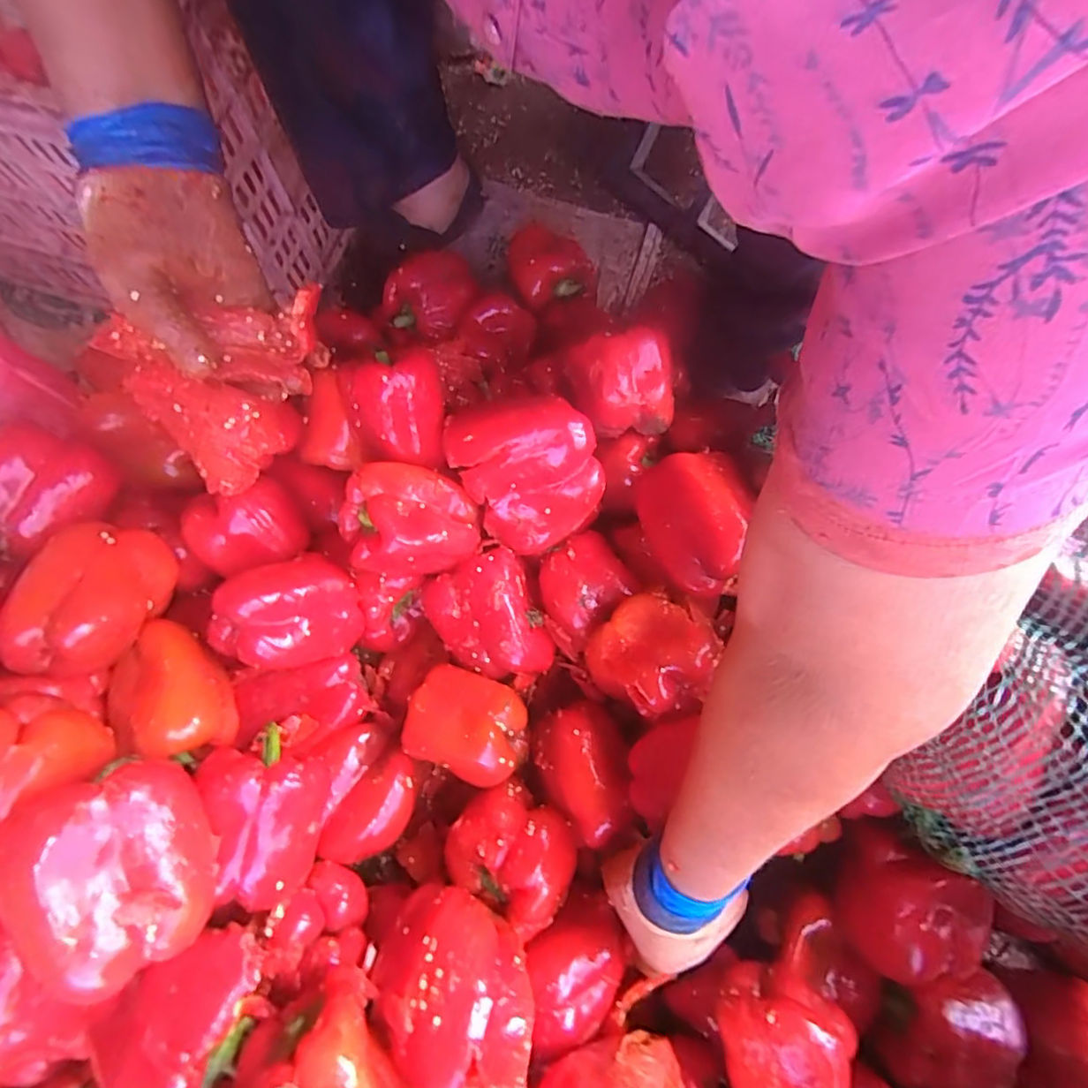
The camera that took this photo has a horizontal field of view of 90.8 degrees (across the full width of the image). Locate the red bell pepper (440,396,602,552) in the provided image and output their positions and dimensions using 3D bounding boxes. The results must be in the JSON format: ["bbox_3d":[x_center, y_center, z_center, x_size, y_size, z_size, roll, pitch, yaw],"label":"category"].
[{"bbox_3d":[-0.016,-0.067,0.463,0.106,0.099,0.124,-34,76,-10],"label":"red bell pepper"}]

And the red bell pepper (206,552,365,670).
[{"bbox_3d":[-0.203,0.053,0.433,0.087,0.067,0.099,23,74,7],"label":"red bell pepper"}]

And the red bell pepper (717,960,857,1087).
[{"bbox_3d":[0.155,0.339,0.370,0.072,0.072,0.087,35,76,10],"label":"red bell pepper"}]

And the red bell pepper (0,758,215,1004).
[{"bbox_3d":[-0.248,0.190,0.311,0.090,0.069,0.111,-27,75,-8],"label":"red bell pepper"}]

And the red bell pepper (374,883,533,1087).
[{"bbox_3d":[-0.063,0.288,0.353,0.096,0.058,0.096,0,73,0],"label":"red bell pepper"}]

